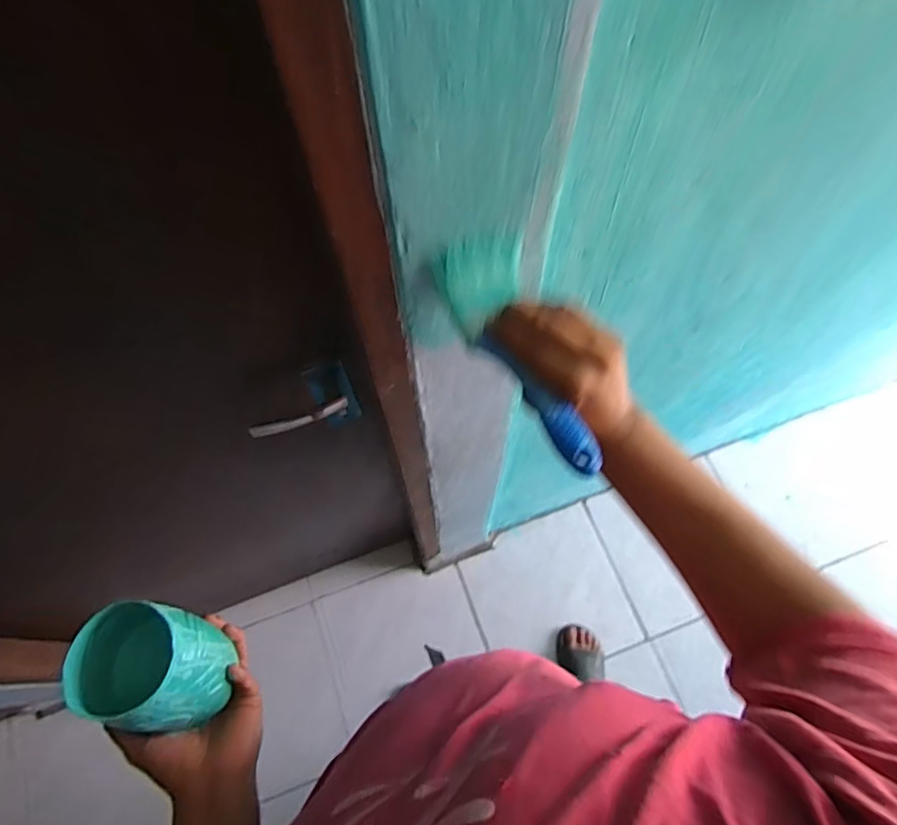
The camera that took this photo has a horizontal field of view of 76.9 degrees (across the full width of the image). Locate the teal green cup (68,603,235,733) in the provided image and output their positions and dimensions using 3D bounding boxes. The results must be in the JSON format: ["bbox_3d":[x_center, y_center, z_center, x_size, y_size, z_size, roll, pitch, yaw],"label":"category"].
[{"bbox_3d":[-0.229,0.197,0.441,0.088,0.092,0.076,9,67,6],"label":"teal green cup"}]

